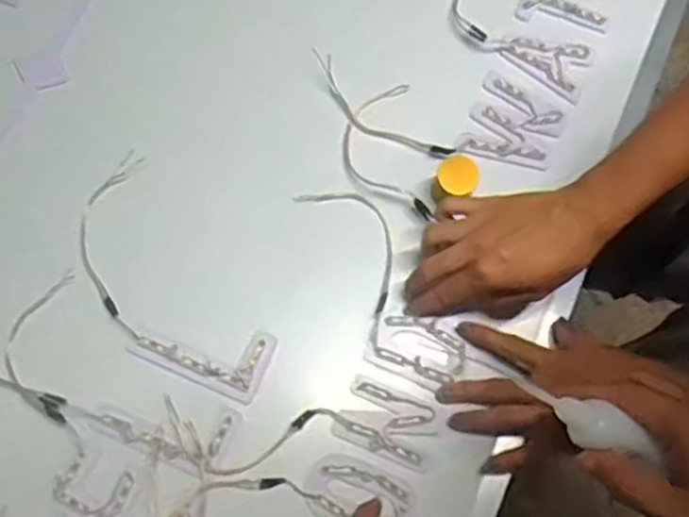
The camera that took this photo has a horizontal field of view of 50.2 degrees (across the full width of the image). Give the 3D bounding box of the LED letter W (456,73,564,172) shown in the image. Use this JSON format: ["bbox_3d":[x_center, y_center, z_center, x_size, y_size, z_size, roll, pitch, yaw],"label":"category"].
[{"bbox_3d":[0.150,-0.119,0.649,0.076,0.012,0.077,22,76,4],"label":"LED letter W"}]

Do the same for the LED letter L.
[{"bbox_3d":[-0.112,0.071,0.593,0.106,0.004,0.057,23,76,5],"label":"LED letter L"}]

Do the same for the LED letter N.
[{"bbox_3d":[0.033,0.130,0.582,0.074,0.004,0.051,23,76,5],"label":"LED letter N"}]

